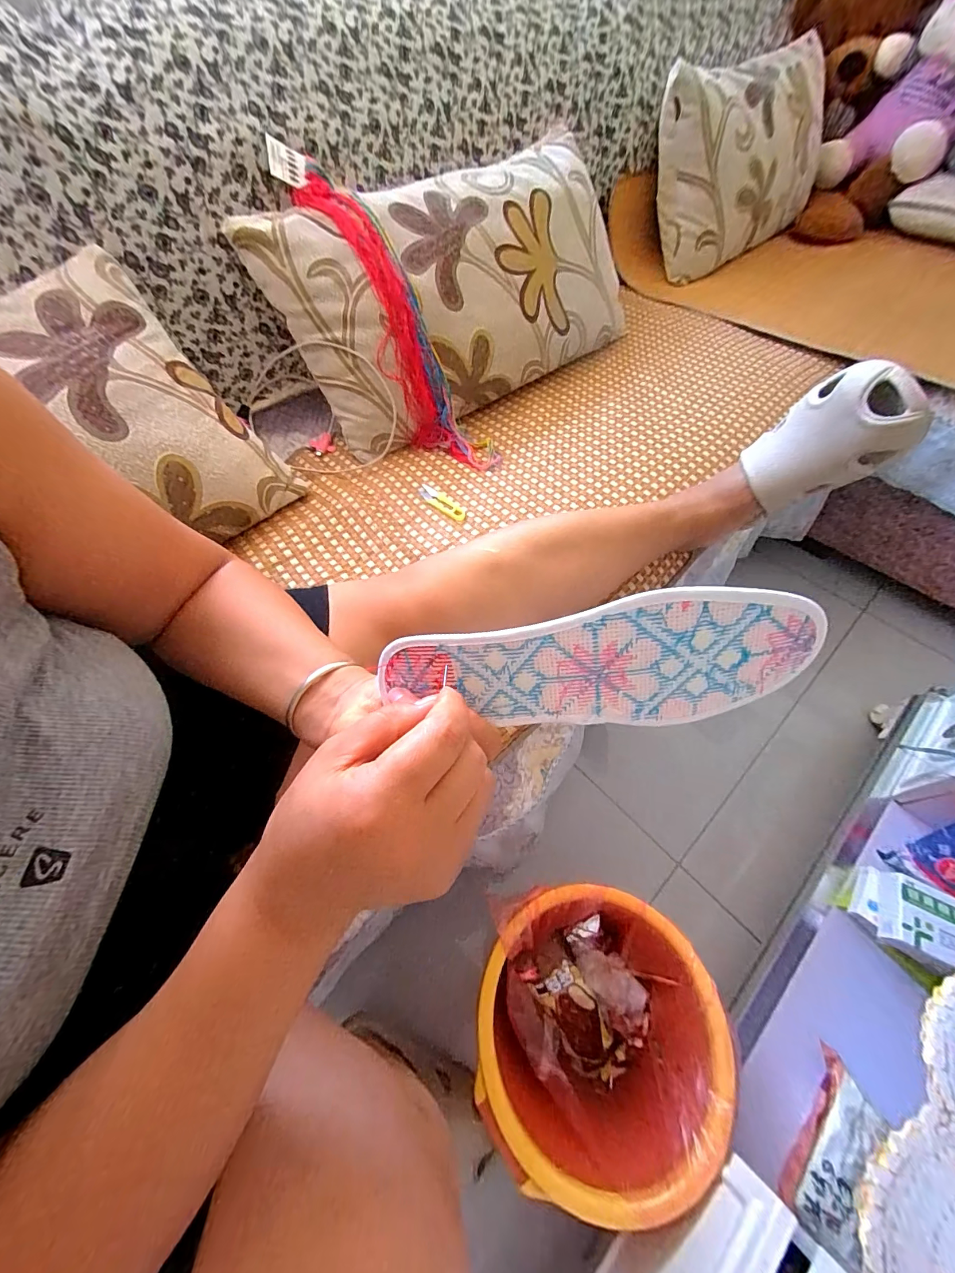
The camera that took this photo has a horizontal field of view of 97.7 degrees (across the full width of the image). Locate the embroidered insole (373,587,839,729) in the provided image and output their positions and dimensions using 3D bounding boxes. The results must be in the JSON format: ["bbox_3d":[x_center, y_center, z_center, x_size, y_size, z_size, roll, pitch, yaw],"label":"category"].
[{"bbox_3d":[0.062,0.014,0.237,0.238,0.079,0.015,-3,27,6],"label":"embroidered insole"}]

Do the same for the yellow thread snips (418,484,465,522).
[{"bbox_3d":[-0.052,-0.197,0.610,0.093,0.006,0.026,37,66,22],"label":"yellow thread snips"}]

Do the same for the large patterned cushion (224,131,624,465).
[{"bbox_3d":[-0.021,-0.579,0.686,0.605,0.130,0.343,-35,106,-16],"label":"large patterned cushion"}]

